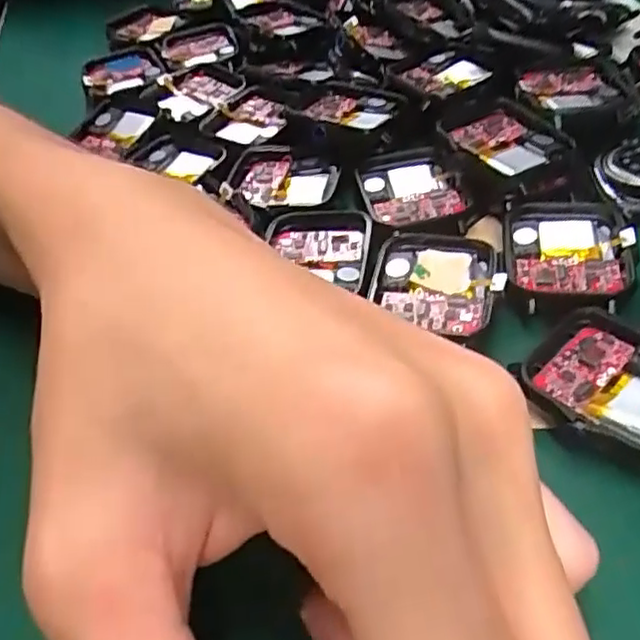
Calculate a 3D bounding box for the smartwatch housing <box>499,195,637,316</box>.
[{"bbox_3d":[0.076,-0.021,0.208,0.036,0.007,0.044,3,46,10],"label":"smartwatch housing"}]

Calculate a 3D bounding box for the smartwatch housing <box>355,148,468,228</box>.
[{"bbox_3d":[0.032,-0.047,0.240,0.032,0.007,0.035,-12,46,-5],"label":"smartwatch housing"}]

